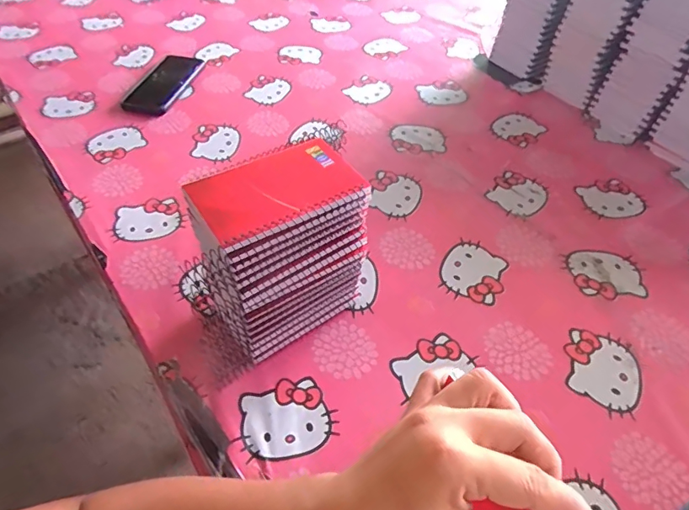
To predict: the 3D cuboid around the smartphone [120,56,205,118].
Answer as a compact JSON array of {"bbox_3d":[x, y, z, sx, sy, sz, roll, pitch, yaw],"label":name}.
[{"bbox_3d":[-0.301,-0.289,0.802,0.086,0.014,0.168,9,50,6],"label":"smartphone"}]

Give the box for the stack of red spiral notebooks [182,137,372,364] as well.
[{"bbox_3d":[-0.064,0.001,0.452,0.153,0.178,0.089,-27,55,-22],"label":"stack of red spiral notebooks"}]

